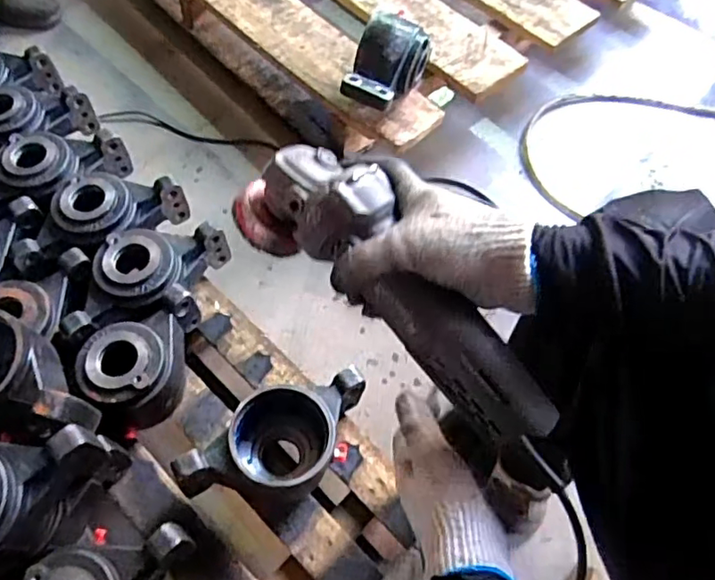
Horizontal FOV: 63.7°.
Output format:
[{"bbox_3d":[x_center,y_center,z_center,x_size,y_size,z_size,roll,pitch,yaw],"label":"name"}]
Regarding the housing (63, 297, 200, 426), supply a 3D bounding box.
[{"bbox_3d":[-0.276,0.087,0.708,0.140,0.082,0.144,-4,62,-5],"label":"housing"}]

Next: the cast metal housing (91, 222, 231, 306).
[{"bbox_3d":[-0.258,-0.023,0.766,0.164,0.080,0.099,-9,62,-7],"label":"cast metal housing"}]

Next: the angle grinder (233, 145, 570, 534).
[{"bbox_3d":[0.040,0.021,0.418,0.079,0.076,0.312,-39,84,-21],"label":"angle grinder"}]

